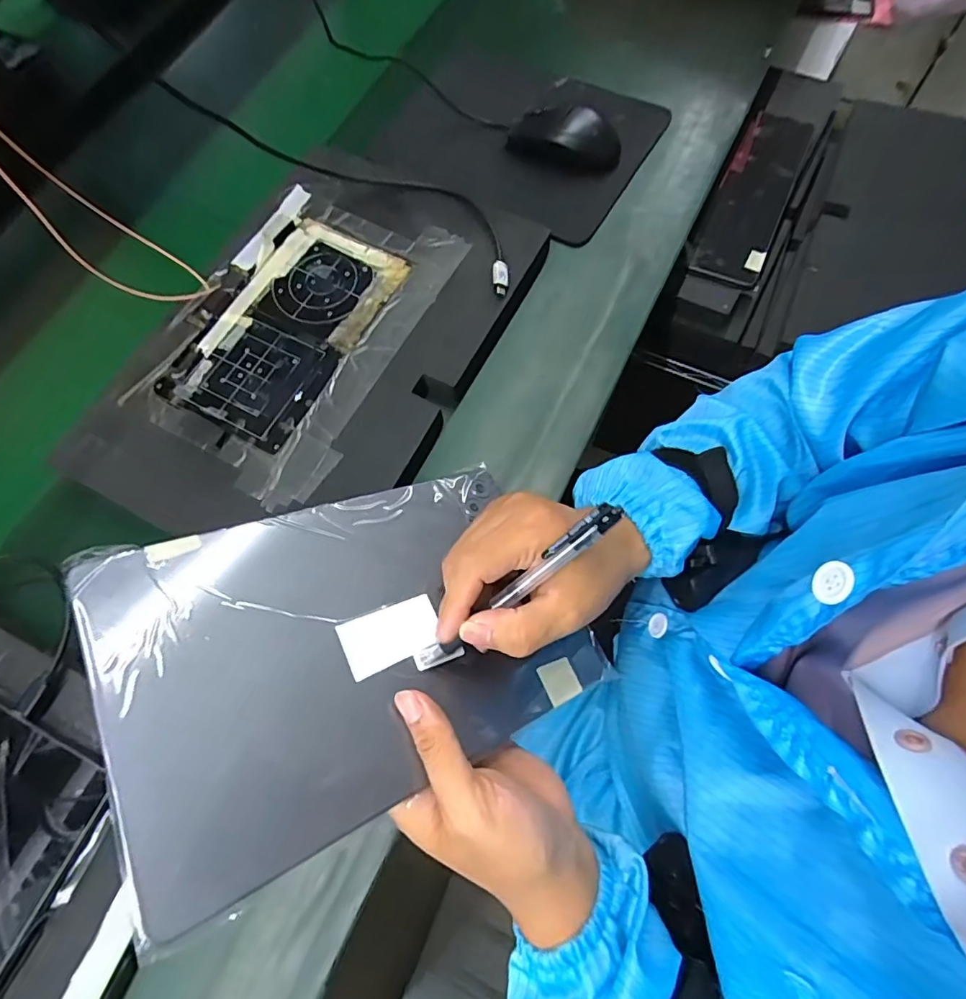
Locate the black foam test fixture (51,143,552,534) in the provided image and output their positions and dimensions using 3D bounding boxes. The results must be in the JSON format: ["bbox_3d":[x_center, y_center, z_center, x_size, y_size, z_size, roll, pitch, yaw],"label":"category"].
[{"bbox_3d":[-0.139,-0.137,0.442,0.266,0.024,0.368,22,72,12],"label":"black foam test fixture"}]

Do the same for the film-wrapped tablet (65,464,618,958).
[{"bbox_3d":[-0.063,0.073,0.293,0.249,0.008,0.169,-16,68,-33],"label":"film-wrapped tablet"}]

